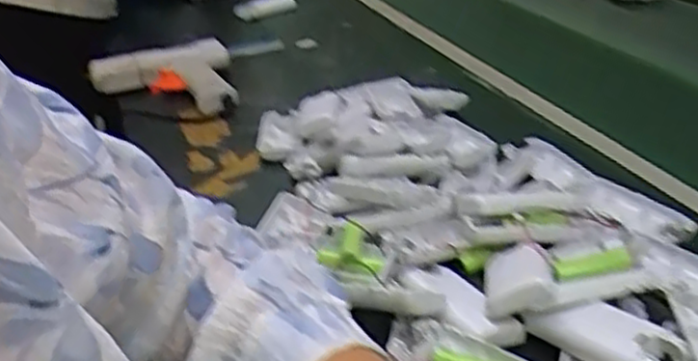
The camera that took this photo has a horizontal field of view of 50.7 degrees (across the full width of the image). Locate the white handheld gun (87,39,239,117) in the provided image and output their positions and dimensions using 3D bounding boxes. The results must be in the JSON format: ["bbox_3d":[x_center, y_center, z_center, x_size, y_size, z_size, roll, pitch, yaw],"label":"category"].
[{"bbox_3d":[-0.217,-0.122,0.898,0.152,0.035,0.147,-13,31,-12],"label":"white handheld gun"}]

